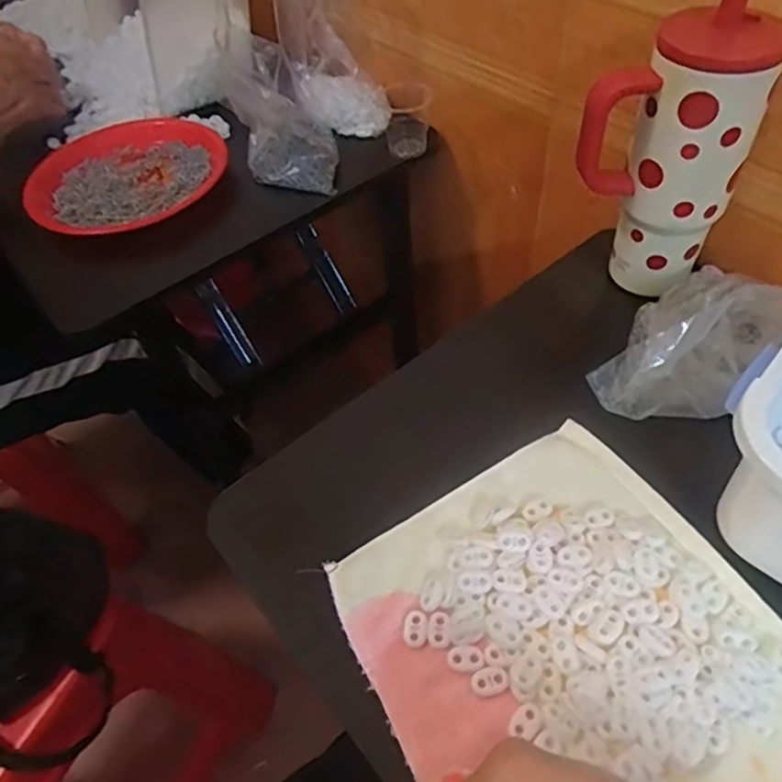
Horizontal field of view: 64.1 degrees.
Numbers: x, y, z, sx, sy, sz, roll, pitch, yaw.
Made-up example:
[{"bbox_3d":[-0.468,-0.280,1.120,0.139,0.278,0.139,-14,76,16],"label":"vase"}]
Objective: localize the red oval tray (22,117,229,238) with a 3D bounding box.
[{"bbox_3d":[-0.334,-0.282,0.771,0.228,0.027,0.258,-29,55,-16],"label":"red oval tray"}]

